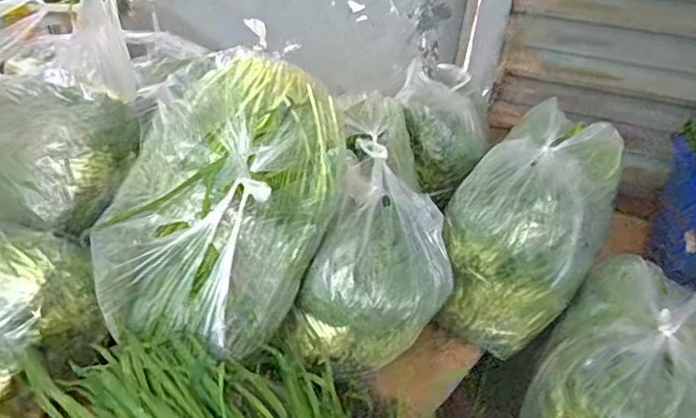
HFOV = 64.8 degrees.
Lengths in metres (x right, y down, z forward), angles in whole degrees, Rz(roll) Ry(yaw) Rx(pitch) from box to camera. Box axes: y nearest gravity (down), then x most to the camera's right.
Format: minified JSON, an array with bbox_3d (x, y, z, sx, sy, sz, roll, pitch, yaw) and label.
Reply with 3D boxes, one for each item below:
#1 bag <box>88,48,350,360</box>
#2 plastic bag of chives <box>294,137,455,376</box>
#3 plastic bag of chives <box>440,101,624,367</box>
[{"bbox_3d":[-0.198,-0.033,0.825,0.317,0.311,0.349,21,33,23],"label":"bag"},{"bbox_3d":[0.055,0.098,0.903,0.221,0.230,0.274,15,31,14],"label":"plastic bag of chives"},{"bbox_3d":[0.364,0.026,1.063,0.239,0.305,0.444,24,34,26],"label":"plastic bag of chives"}]

